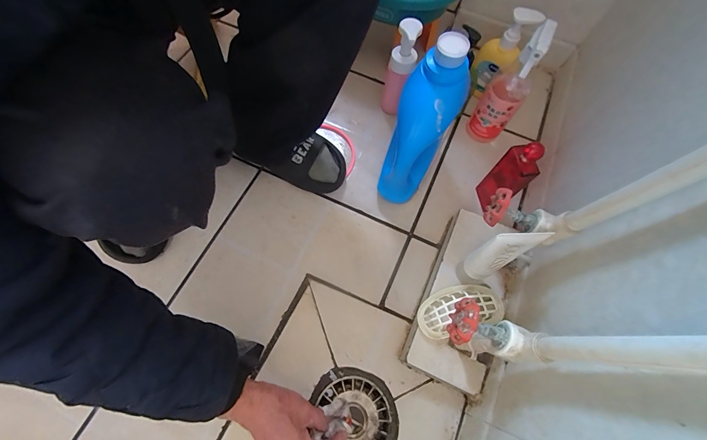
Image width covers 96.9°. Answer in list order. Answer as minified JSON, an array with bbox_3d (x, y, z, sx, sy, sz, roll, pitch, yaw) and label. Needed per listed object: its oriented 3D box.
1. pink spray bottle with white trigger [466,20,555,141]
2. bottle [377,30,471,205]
[{"bbox_3d":[0.264,-0.216,0.537,0.057,0.241,0.099,34,69,12],"label":"pink spray bottle with white trigger"},{"bbox_3d":[0.091,-0.126,0.478,0.082,0.260,0.107,25,67,8],"label":"bottle"}]

